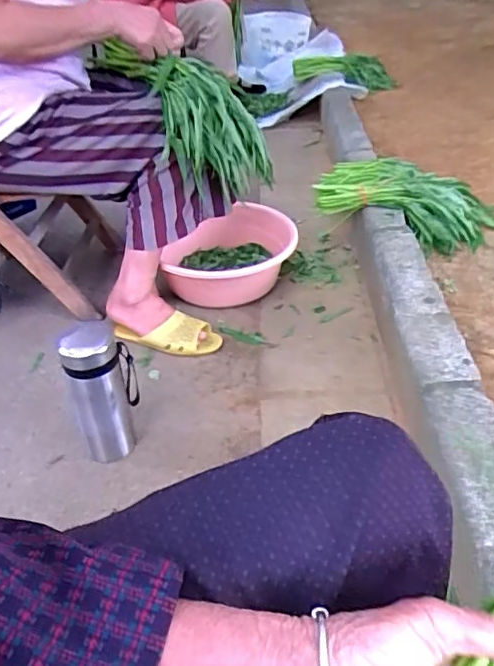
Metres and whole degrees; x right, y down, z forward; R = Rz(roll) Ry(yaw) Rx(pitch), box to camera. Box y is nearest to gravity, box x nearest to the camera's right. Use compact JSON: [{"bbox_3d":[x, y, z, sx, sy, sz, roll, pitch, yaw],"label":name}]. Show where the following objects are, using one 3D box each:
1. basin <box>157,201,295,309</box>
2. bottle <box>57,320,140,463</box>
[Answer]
[{"bbox_3d":[-0.042,-0.177,1.347,0.301,0.154,0.301,-3,36,2],"label":"basin"},{"bbox_3d":[-0.226,0.096,0.909,0.083,0.220,0.090,-1,36,6],"label":"bottle"}]

